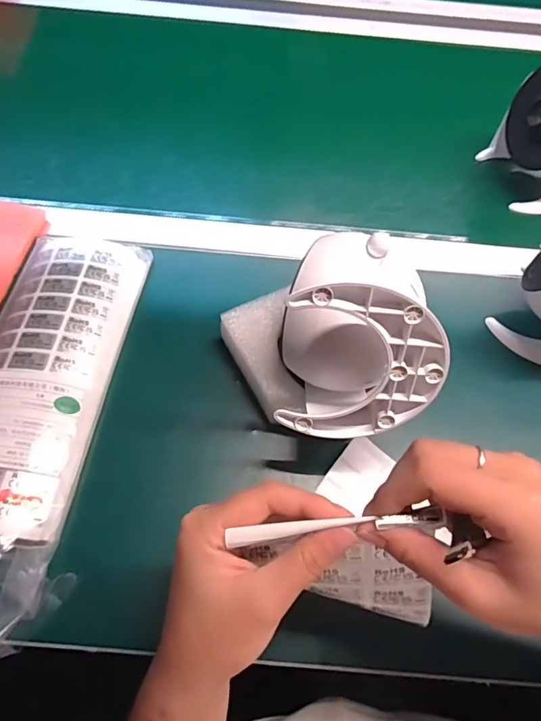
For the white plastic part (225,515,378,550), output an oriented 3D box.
[{"bbox_3d":[0.015,0.080,0.222,0.070,0.004,0.007,-10,62,3],"label":"white plastic part"}]

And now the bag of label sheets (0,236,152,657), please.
[{"bbox_3d":[-0.193,0.033,0.369,0.121,0.029,0.337,5,61,-1],"label":"bag of label sheets"}]

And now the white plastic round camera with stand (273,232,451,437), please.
[{"bbox_3d":[0.053,-0.017,0.324,0.119,0.132,0.088,18,31,-13],"label":"white plastic round camera with stand"}]

